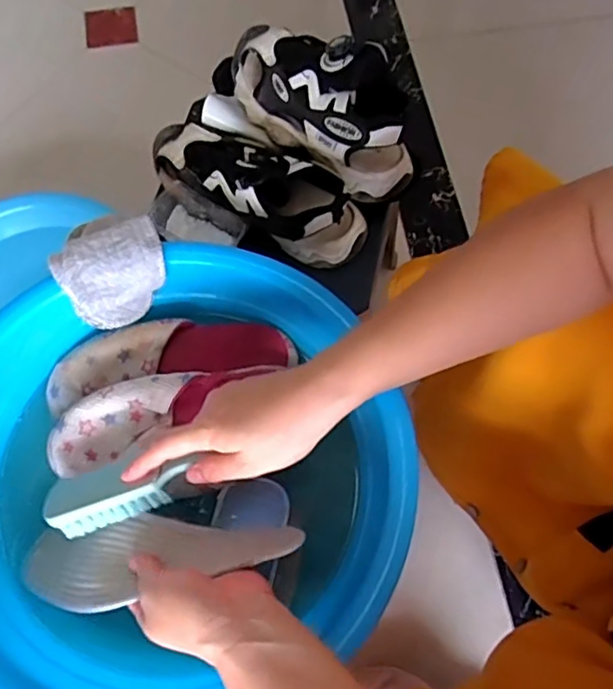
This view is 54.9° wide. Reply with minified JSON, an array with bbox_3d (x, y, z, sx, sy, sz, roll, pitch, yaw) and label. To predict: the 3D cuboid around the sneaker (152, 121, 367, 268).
[{"bbox_3d":[-0.045,-0.167,0.599,0.224,0.084,0.096,32,71,11],"label":"sneaker"}]

